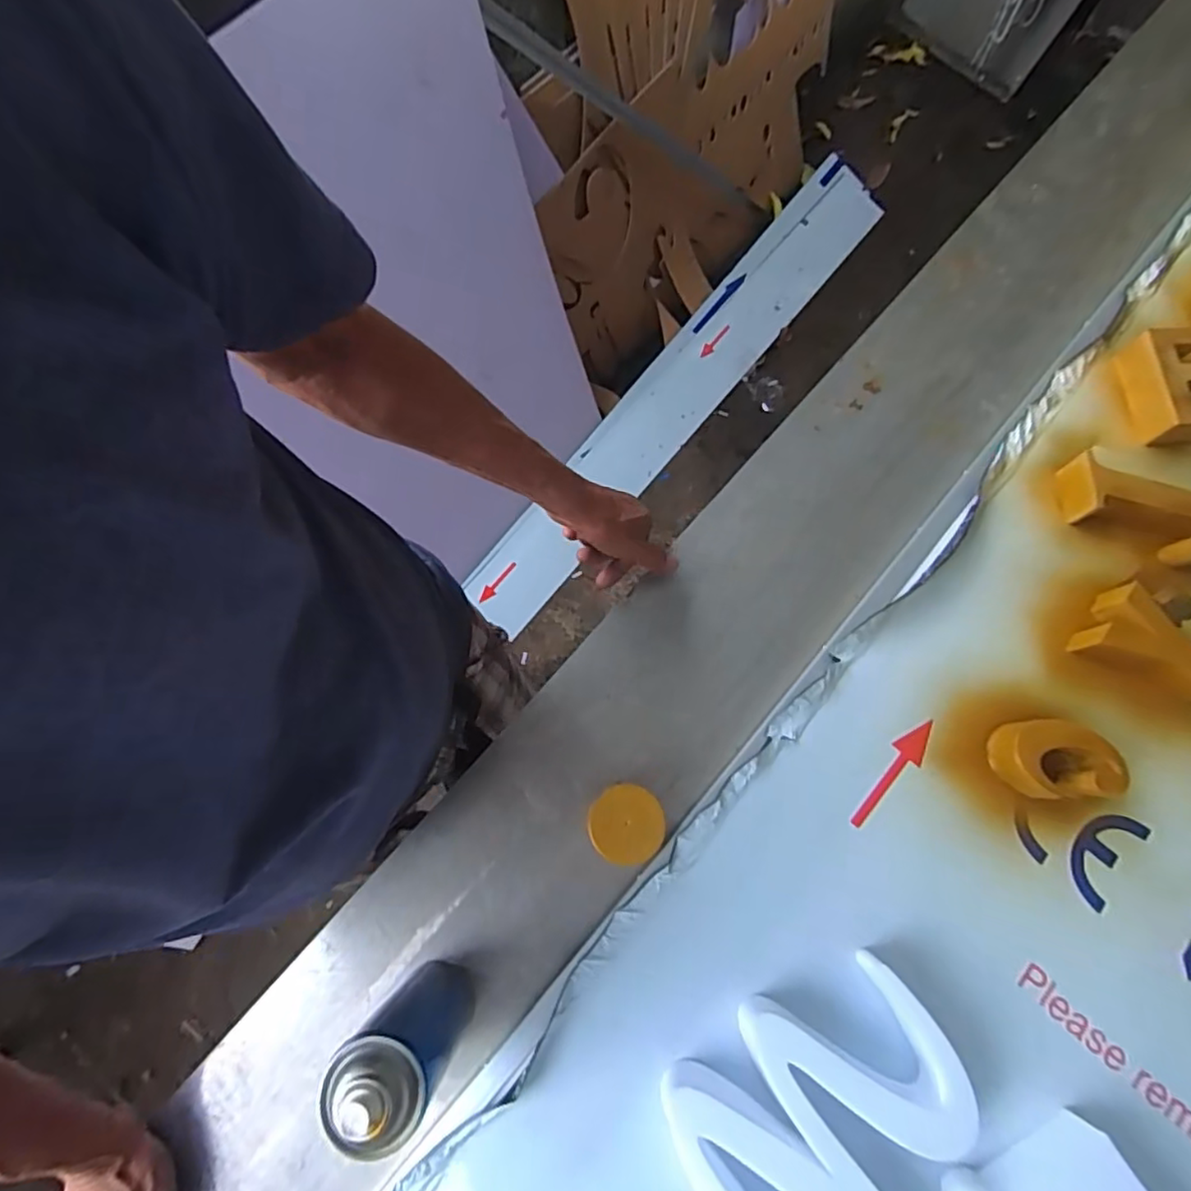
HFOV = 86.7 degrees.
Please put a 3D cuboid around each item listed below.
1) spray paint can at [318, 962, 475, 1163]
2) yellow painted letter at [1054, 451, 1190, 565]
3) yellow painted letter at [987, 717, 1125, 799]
[{"bbox_3d":[-0.134,0.311,0.435,0.071,0.180,0.068,28,77,6],"label":"spray paint can"},{"bbox_3d":[0.515,-0.080,0.597,0.146,0.046,0.058,30,77,7],"label":"yellow painted letter"},{"bbox_3d":[0.390,0.139,0.537,0.085,0.047,0.066,0,75,-1],"label":"yellow painted letter"}]

